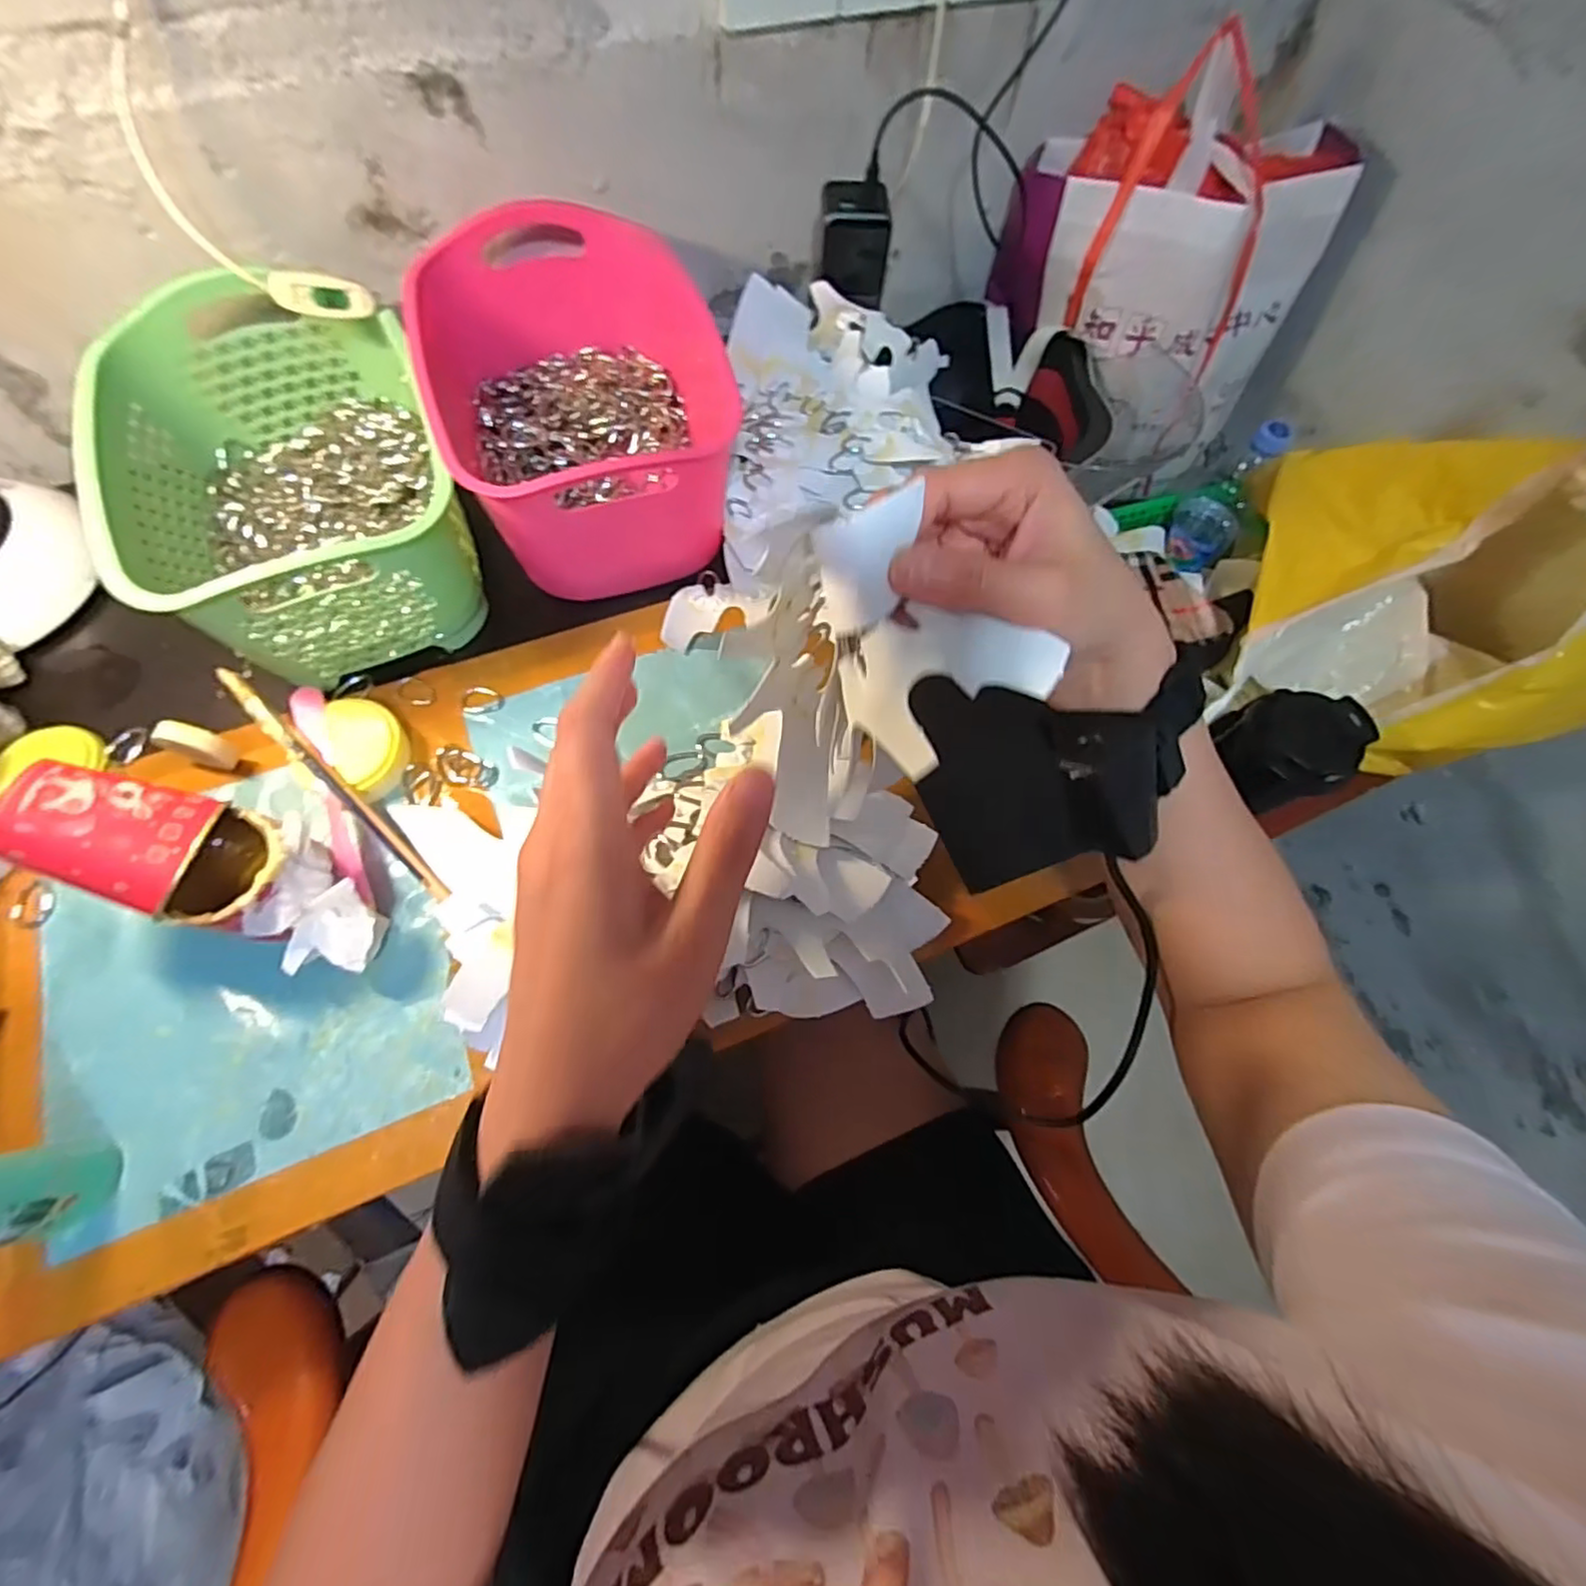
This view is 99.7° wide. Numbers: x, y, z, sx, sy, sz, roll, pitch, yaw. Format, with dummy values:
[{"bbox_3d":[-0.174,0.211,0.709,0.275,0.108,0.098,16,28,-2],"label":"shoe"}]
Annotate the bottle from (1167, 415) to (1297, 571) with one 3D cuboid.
[{"bbox_3d":[0.472,-0.318,0.722,0.064,0.154,0.067,1,67,-2],"label":"bottle"}]

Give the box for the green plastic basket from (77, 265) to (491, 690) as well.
[{"bbox_3d":[-0.342,-0.214,0.471,0.190,0.120,0.261,-22,70,-11],"label":"green plastic basket"}]

